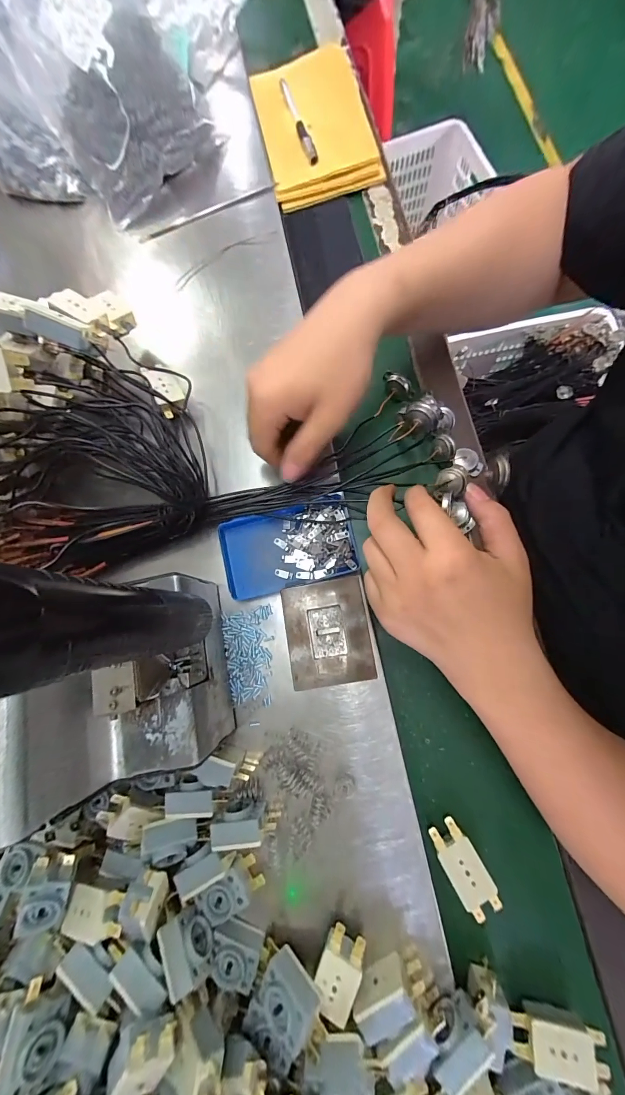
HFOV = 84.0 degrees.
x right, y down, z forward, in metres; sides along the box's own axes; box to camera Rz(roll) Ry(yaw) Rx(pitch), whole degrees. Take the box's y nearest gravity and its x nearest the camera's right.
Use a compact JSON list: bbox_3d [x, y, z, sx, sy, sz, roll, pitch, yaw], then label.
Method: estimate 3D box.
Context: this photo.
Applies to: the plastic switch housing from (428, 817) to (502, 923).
[{"bbox_3d":[0.113,0.238,0.257,0.027,0.010,0.058,-29,66,-7],"label":"plastic switch housing"}]

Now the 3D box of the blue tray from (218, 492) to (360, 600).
[{"bbox_3d":[-0.022,-0.001,0.306,0.113,0.024,0.071,-13,78,1],"label":"blue tray"}]

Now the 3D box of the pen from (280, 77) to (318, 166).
[{"bbox_3d":[-0.016,-0.522,0.421,0.014,0.012,0.146,-14,78,1],"label":"pen"}]

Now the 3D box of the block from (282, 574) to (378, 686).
[{"bbox_3d":[0.012,0.068,0.283,0.064,0.035,0.078,-10,78,2],"label":"block"}]

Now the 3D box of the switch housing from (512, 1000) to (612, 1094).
[{"bbox_3d":[0.165,0.329,0.227,0.056,0.013,0.029,12,80,6],"label":"switch housing"}]

